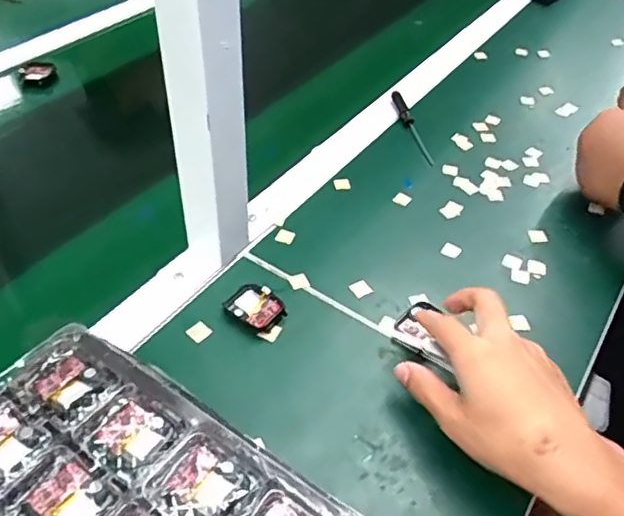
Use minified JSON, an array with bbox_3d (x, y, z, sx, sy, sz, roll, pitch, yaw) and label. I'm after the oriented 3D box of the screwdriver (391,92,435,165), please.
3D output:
[{"bbox_3d":[0.118,-0.157,0.705,0.018,0.013,0.133,-5,47,-10],"label":"screwdriver"}]

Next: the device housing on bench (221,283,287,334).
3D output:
[{"bbox_3d":[-0.048,0.041,0.498,0.046,0.012,0.037,37,54,27],"label":"device housing on bench"}]

